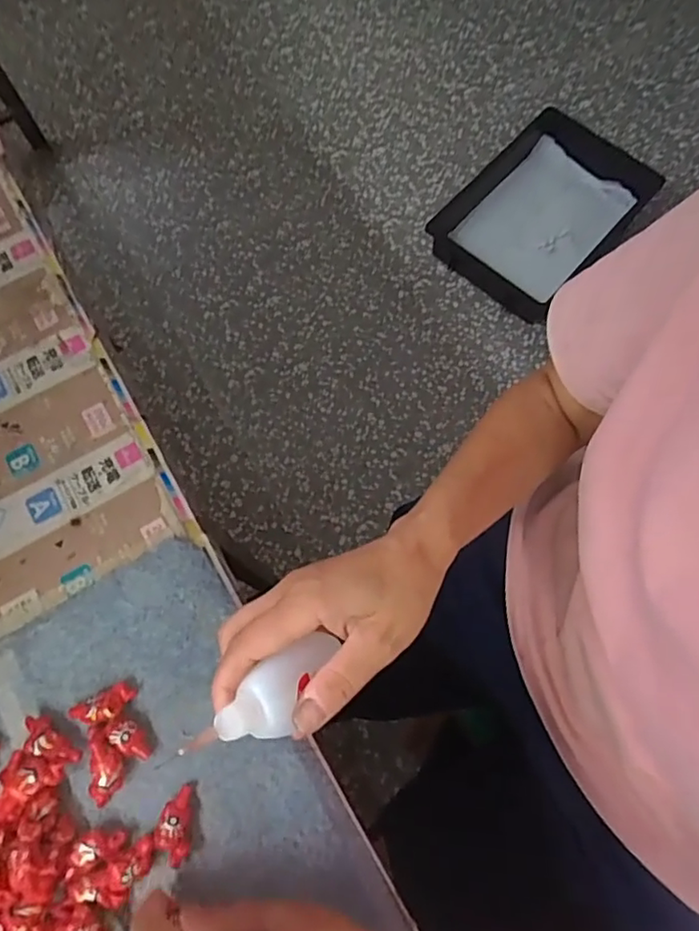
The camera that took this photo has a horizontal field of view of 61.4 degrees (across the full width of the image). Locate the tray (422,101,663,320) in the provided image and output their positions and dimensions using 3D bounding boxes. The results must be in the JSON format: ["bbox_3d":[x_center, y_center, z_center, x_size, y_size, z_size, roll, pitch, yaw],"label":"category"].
[{"bbox_3d":[0.427,-0.557,1.276,0.316,0.080,0.486,39,76,11],"label":"tray"}]

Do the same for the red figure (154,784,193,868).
[{"bbox_3d":[-0.096,0.198,0.324,0.018,0.014,0.038,-1,72,0],"label":"red figure"}]

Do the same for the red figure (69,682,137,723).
[{"bbox_3d":[-0.144,0.141,0.343,0.038,0.014,0.016,-25,73,-7],"label":"red figure"}]

